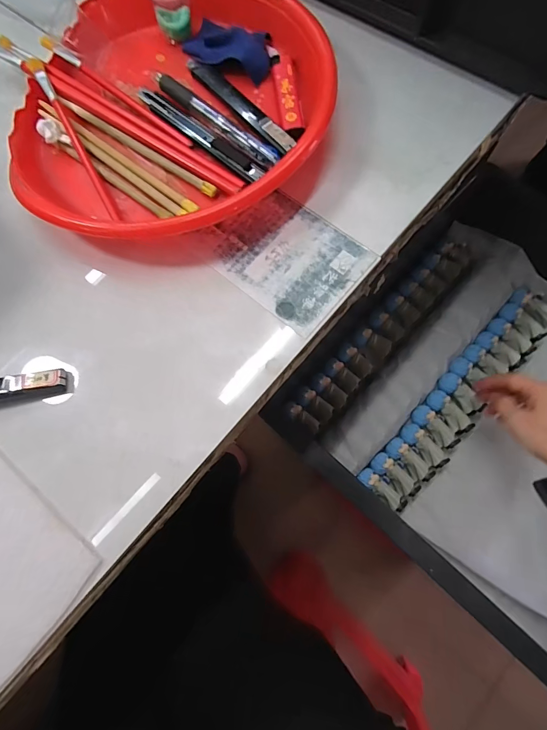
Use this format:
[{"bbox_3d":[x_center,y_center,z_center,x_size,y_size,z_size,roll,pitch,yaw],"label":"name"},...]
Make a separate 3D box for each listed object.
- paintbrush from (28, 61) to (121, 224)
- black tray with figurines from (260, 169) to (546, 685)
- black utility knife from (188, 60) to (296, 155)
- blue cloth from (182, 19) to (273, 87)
[{"bbox_3d":[-0.155,-0.175,0.276,0.008,0.012,0.162,-28,76,-6],"label":"paintbrush"},{"bbox_3d":[0.357,0.092,0.422,0.604,0.146,0.420,39,80,11],"label":"black tray with figurines"},{"bbox_3d":[-0.026,-0.205,0.282,0.019,0.011,0.129,-38,77,-8],"label":"black utility knife"},{"bbox_3d":[-0.036,-0.268,0.303,0.081,0.016,0.050,29,78,9],"label":"blue cloth"}]

